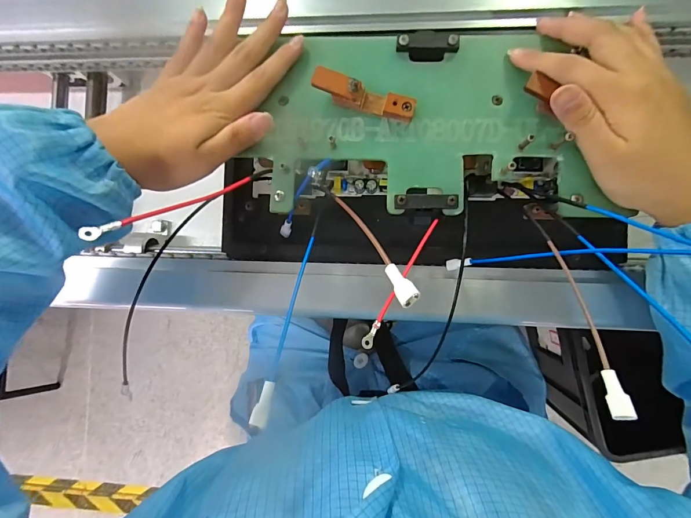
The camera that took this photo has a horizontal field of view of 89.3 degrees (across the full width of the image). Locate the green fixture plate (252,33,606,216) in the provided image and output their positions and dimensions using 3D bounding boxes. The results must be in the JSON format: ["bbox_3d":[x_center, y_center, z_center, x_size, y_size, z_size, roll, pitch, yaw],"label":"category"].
[{"bbox_3d":[0.052,-0.099,0.254,0.223,0.024,0.129,-2,93,4],"label":"green fixture plate"}]

